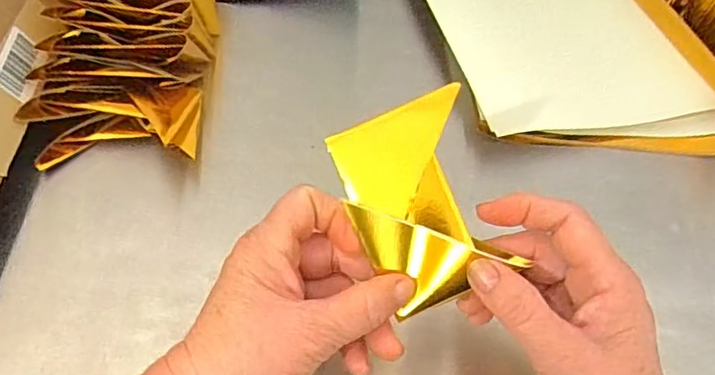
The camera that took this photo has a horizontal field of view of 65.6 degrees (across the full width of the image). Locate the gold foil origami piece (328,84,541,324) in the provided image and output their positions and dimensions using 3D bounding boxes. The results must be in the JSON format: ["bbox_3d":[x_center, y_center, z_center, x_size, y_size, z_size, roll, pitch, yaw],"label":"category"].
[{"bbox_3d":[0.031,0.007,0.279,0.069,0.017,0.099,-23,79,7],"label":"gold foil origami piece"}]

